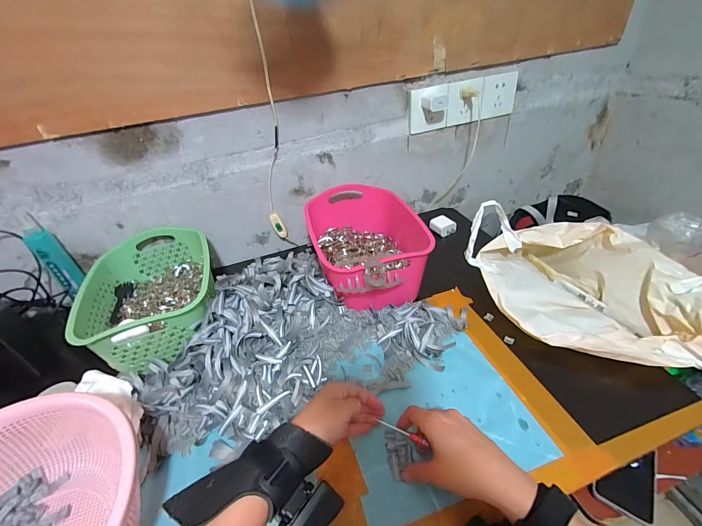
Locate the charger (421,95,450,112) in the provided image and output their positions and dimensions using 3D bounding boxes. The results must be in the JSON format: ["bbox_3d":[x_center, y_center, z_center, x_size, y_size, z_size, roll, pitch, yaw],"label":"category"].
[{"bbox_3d":[0.171,-0.329,0.668,0.033,0.028,0.050,-19,40,-15],"label":"charger"}]

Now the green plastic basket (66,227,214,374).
[{"bbox_3d":[-0.345,0.048,0.585,0.200,0.094,0.276,-19,40,-15],"label":"green plastic basket"}]

